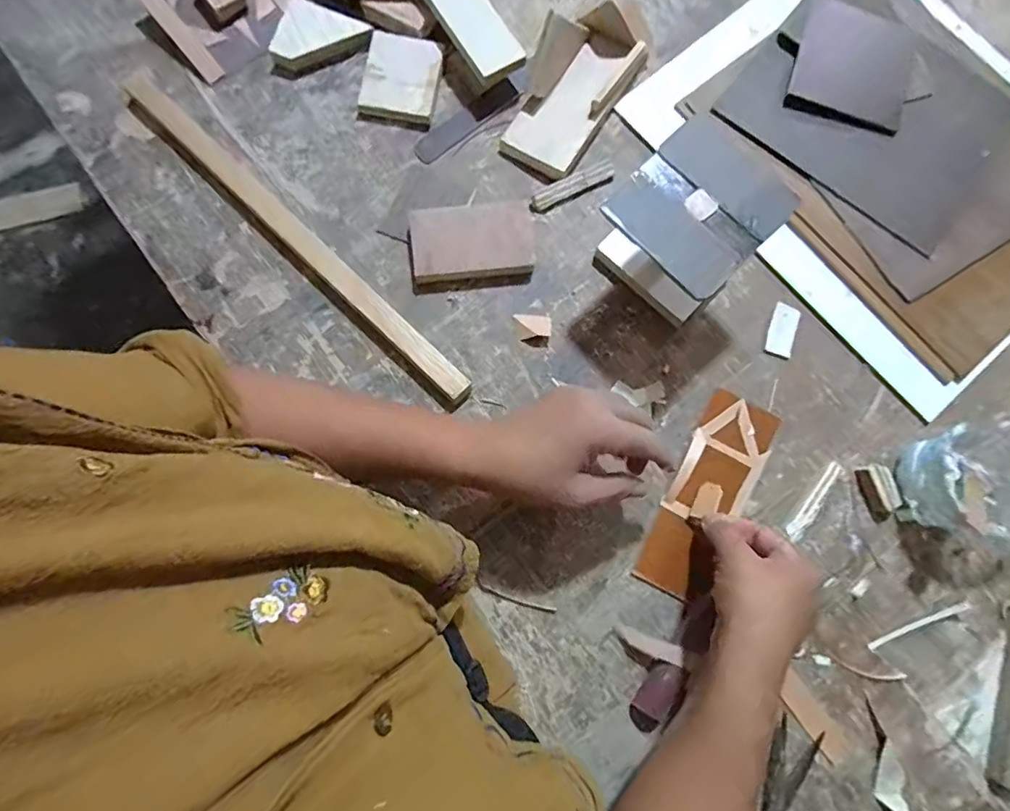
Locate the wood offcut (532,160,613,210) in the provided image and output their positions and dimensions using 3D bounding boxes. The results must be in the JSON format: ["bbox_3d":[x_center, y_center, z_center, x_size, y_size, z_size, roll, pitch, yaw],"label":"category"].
[{"bbox_3d":[0.064,-0.205,0.474,0.087,0.010,0.019,-31,82,-6],"label":"wood offcut"}]

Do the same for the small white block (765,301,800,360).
[{"bbox_3d":[0.249,-0.067,0.459,0.023,0.004,0.049,19,80,2],"label":"small white block"}]

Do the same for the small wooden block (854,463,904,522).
[{"bbox_3d":[0.312,0.073,0.427,0.020,0.020,0.047,-17,80,-4],"label":"small wooden block"}]

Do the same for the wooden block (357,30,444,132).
[{"bbox_3d":[-0.097,-0.305,0.482,0.068,0.021,0.080,13,80,1],"label":"wooden block"}]

